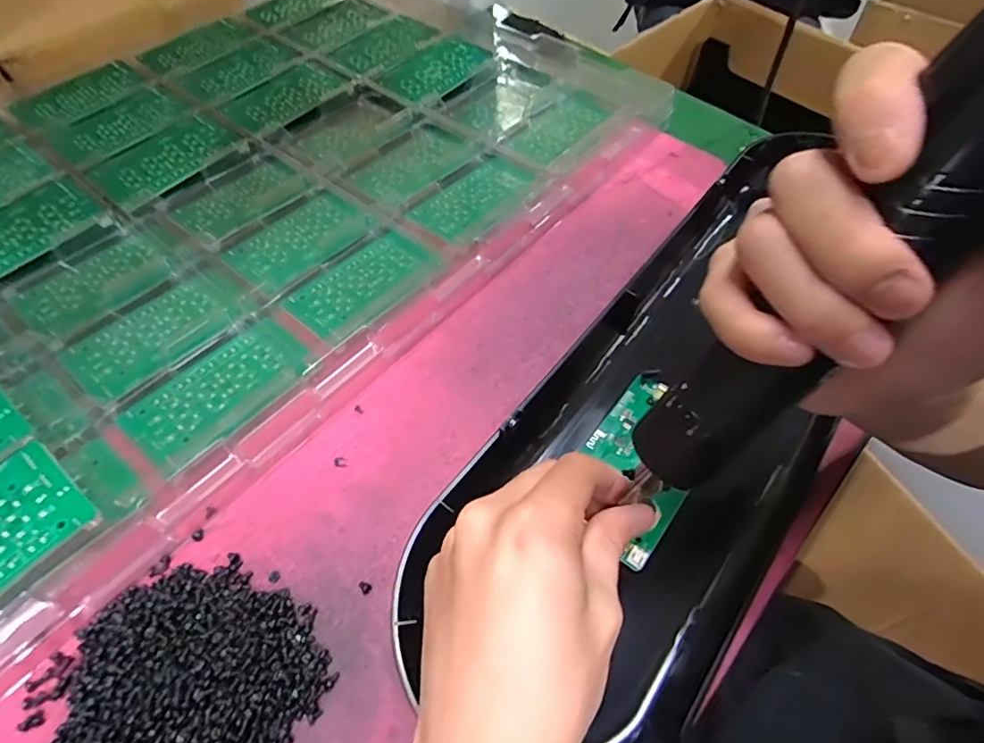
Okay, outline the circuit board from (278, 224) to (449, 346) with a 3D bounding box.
[{"bbox_3d":[-0.087,-0.062,0.375,0.063,0.010,0.100,39,62,21],"label":"circuit board"}]

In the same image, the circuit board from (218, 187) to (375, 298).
[{"bbox_3d":[-0.141,-0.097,0.401,0.063,0.005,0.095,36,64,24],"label":"circuit board"}]

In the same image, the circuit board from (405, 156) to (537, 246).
[{"bbox_3d":[-0.013,-0.138,0.427,0.052,0.006,0.102,35,61,20],"label":"circuit board"}]

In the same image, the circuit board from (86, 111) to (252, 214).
[{"bbox_3d":[-0.260,-0.170,0.441,0.068,0.010,0.106,37,62,21],"label":"circuit board"}]

